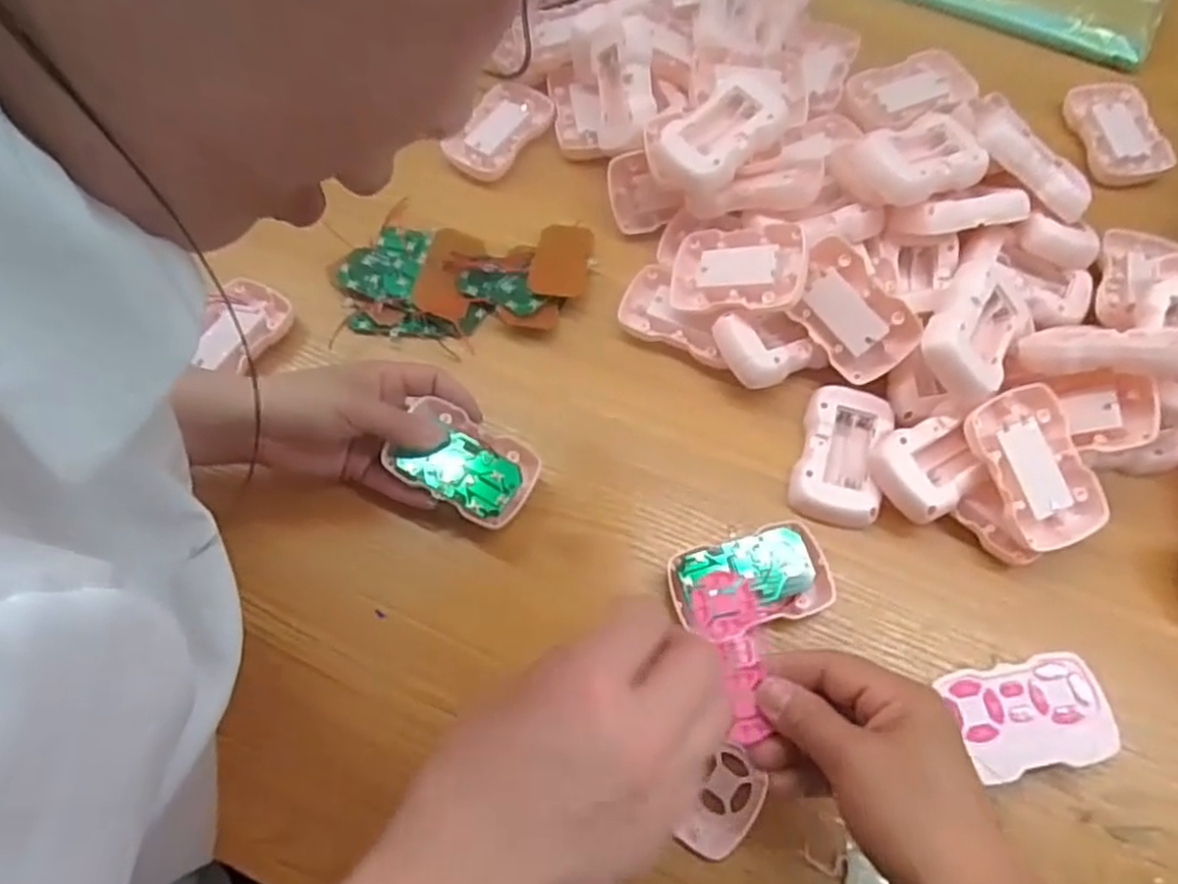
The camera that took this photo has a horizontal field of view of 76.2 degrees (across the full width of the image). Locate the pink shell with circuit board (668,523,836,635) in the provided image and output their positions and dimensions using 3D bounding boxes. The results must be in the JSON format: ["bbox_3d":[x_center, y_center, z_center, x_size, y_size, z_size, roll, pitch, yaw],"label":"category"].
[{"bbox_3d":[0.095,0.082,0.442,0.089,0.023,0.054,-18,66,-6],"label":"pink shell with circuit board"}]

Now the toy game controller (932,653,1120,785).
[{"bbox_3d":[0.236,0.149,0.409,0.078,0.030,0.054,-10,66,-2],"label":"toy game controller"}]

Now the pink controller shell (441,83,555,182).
[{"bbox_3d":[-0.072,-0.248,0.598,0.058,0.015,0.091,34,72,16],"label":"pink controller shell"}]

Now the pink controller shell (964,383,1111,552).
[{"bbox_3d":[0.260,0.015,0.438,0.058,0.015,0.092,-17,85,-7],"label":"pink controller shell"}]

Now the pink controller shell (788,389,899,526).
[{"bbox_3d":[0.160,0.009,0.475,0.052,0.023,0.088,15,67,9],"label":"pink controller shell"}]

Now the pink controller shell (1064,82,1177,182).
[{"bbox_3d":[0.408,-0.242,0.582,0.057,0.016,0.089,-6,66,-1],"label":"pink controller shell"}]

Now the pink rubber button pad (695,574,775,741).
[{"bbox_3d":[0.071,0.102,0.360,0.029,0.007,0.078,-10,70,-2],"label":"pink rubber button pad"}]

